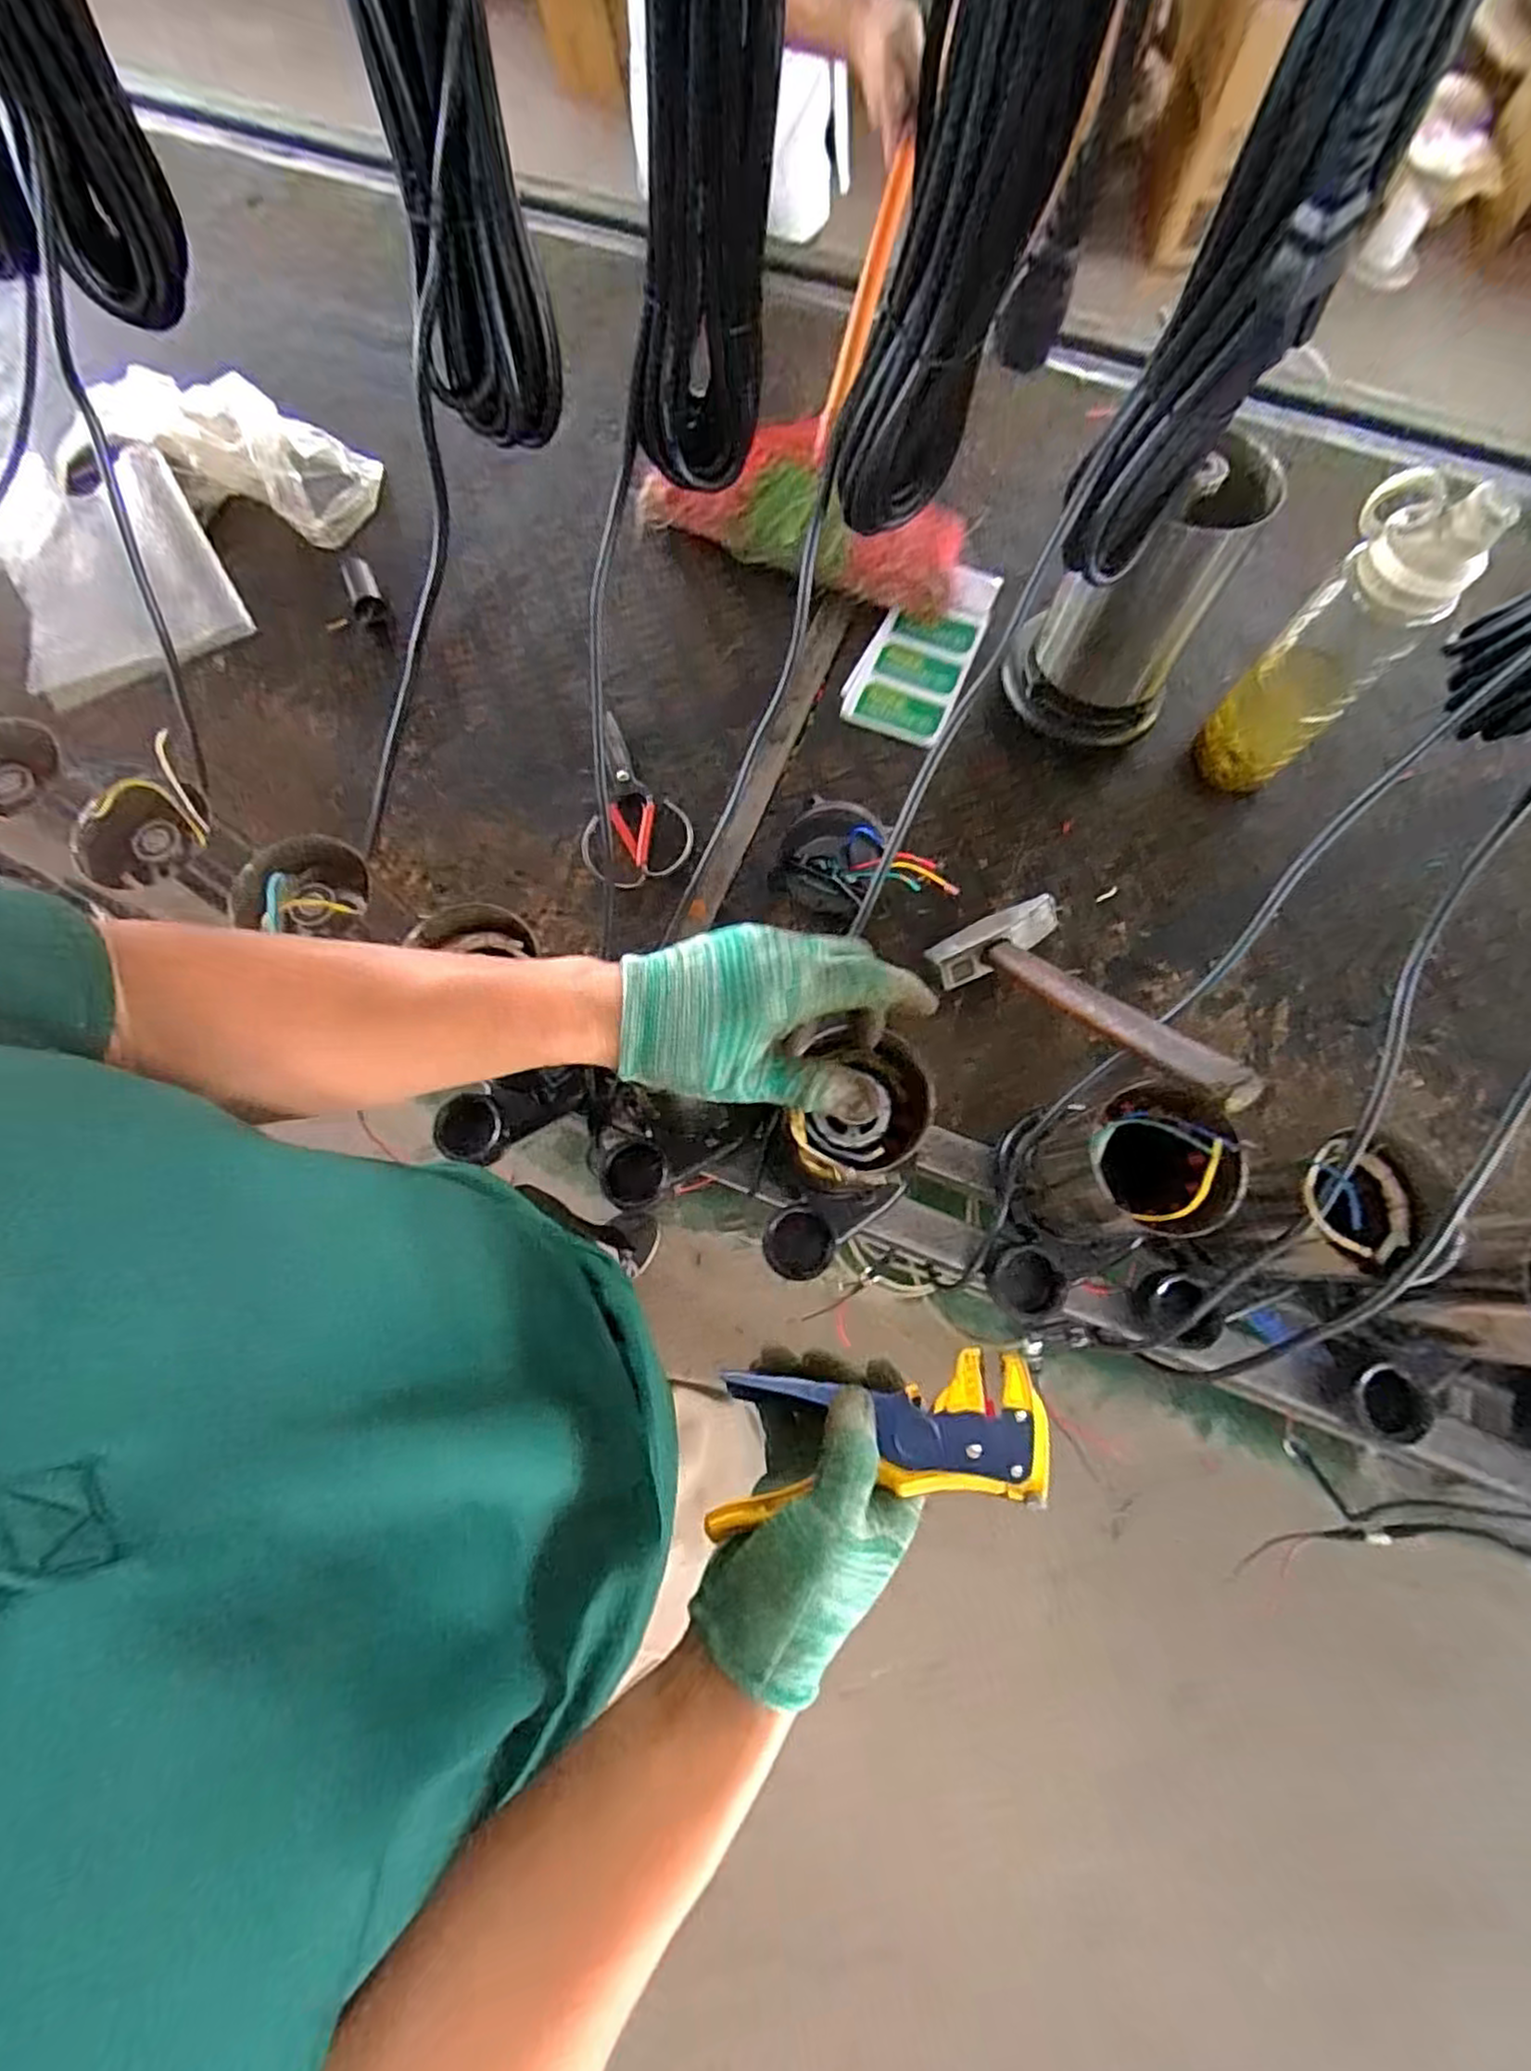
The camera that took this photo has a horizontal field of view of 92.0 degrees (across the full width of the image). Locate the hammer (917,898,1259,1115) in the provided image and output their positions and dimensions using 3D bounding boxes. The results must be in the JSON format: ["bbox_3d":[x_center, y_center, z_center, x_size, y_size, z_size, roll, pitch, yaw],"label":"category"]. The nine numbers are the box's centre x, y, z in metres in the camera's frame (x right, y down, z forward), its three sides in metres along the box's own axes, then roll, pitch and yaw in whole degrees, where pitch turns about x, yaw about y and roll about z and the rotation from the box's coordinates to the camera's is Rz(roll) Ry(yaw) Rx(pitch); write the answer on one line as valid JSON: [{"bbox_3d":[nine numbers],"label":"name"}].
[{"bbox_3d":[0.235,-0.027,0.535,0.119,0.031,0.270,-24,32,-6],"label":"hammer"}]

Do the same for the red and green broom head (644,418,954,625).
[{"bbox_3d":[0.045,-0.549,0.772,0.333,0.081,0.114,23,75,6],"label":"red and green broom head"}]

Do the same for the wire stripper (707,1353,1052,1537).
[{"bbox_3d":[0.056,0.206,0.380,0.164,0.023,0.070,-10,38,10],"label":"wire stripper"}]

